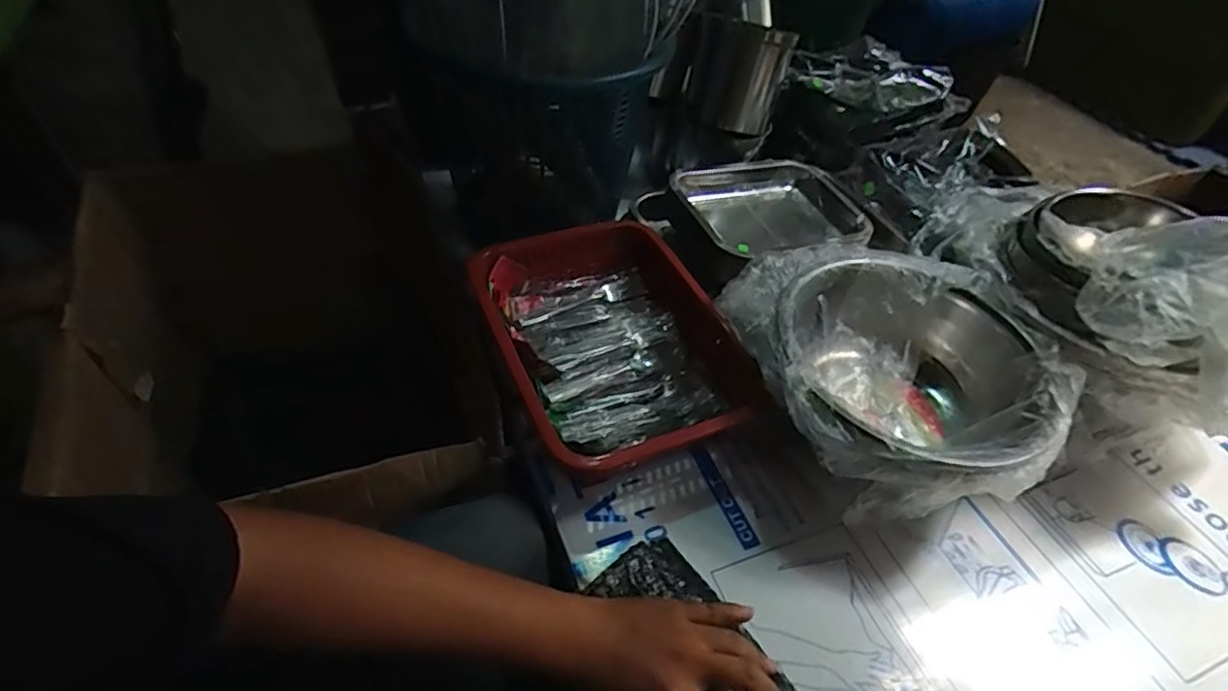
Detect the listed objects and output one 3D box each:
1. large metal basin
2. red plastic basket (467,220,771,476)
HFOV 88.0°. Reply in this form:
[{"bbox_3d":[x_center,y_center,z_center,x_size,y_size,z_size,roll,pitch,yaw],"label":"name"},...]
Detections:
[{"bbox_3d":[0.300,0.038,0.675,0.257,0.120,0.270,2,48,-2],"label":"large metal basin"},{"bbox_3d":[0.003,-0.008,0.735,0.260,0.080,0.328,-17,51,-17],"label":"red plastic basket"}]

